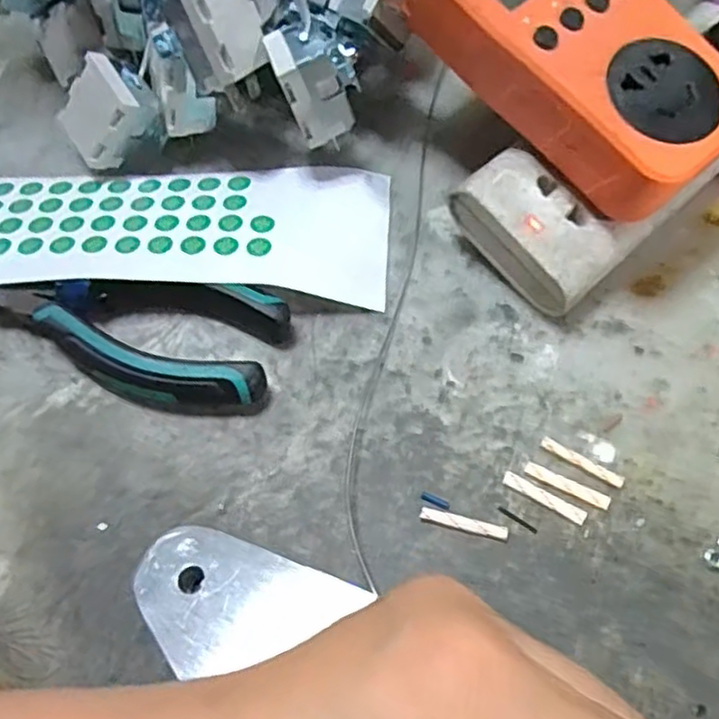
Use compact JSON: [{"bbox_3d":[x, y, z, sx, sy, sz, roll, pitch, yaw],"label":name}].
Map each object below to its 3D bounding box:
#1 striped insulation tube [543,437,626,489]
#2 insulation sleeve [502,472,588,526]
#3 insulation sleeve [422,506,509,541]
[{"bbox_3d":[0.079,0.036,0.245,0.031,0.004,0.005,28,68,15],"label":"striped insulation tube"},{"bbox_3d":[0.064,0.047,0.240,0.030,0.004,0.005,27,68,14],"label":"insulation sleeve"},{"bbox_3d":[0.036,0.056,0.237,0.030,0.004,0.005,13,65,8],"label":"insulation sleeve"}]

